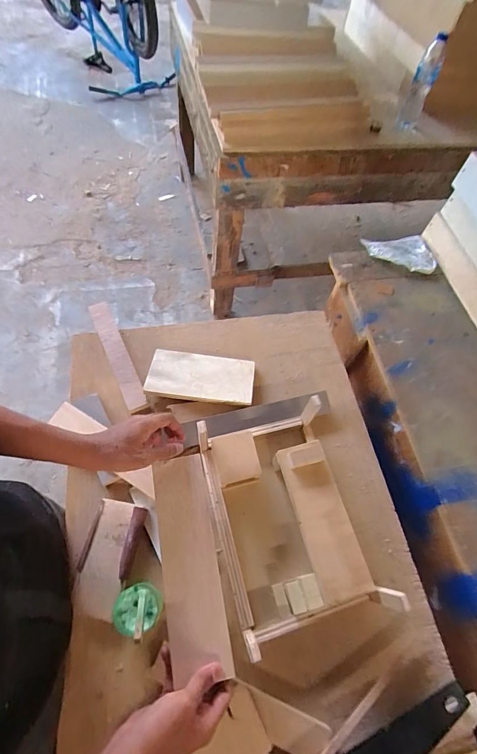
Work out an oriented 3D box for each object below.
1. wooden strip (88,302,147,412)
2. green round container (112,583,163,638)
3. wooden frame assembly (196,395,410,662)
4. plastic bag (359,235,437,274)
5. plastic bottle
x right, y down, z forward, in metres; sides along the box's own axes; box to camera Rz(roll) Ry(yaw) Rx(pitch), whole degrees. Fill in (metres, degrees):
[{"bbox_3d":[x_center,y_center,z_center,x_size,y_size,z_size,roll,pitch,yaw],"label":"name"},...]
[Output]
[{"bbox_3d":[-0.234,-0.046,0.696,0.040,0.016,0.245,-23,65,-16],"label":"wooden strip"},{"bbox_3d":[-0.139,0.322,0.501,0.063,0.039,0.058,2,61,-3],"label":"green round container"},{"bbox_3d":[0.064,0.205,0.545,0.193,0.093,0.300,-13,62,-11],"label":"wooden frame assembly"},{"bbox_3d":[0.391,-0.301,0.875,0.152,0.017,0.129,-3,61,-6],"label":"plastic bag"},{"bbox_3d":[0.585,-0.926,1.154,0.068,0.242,0.073,23,62,9],"label":"plastic bottle"}]

